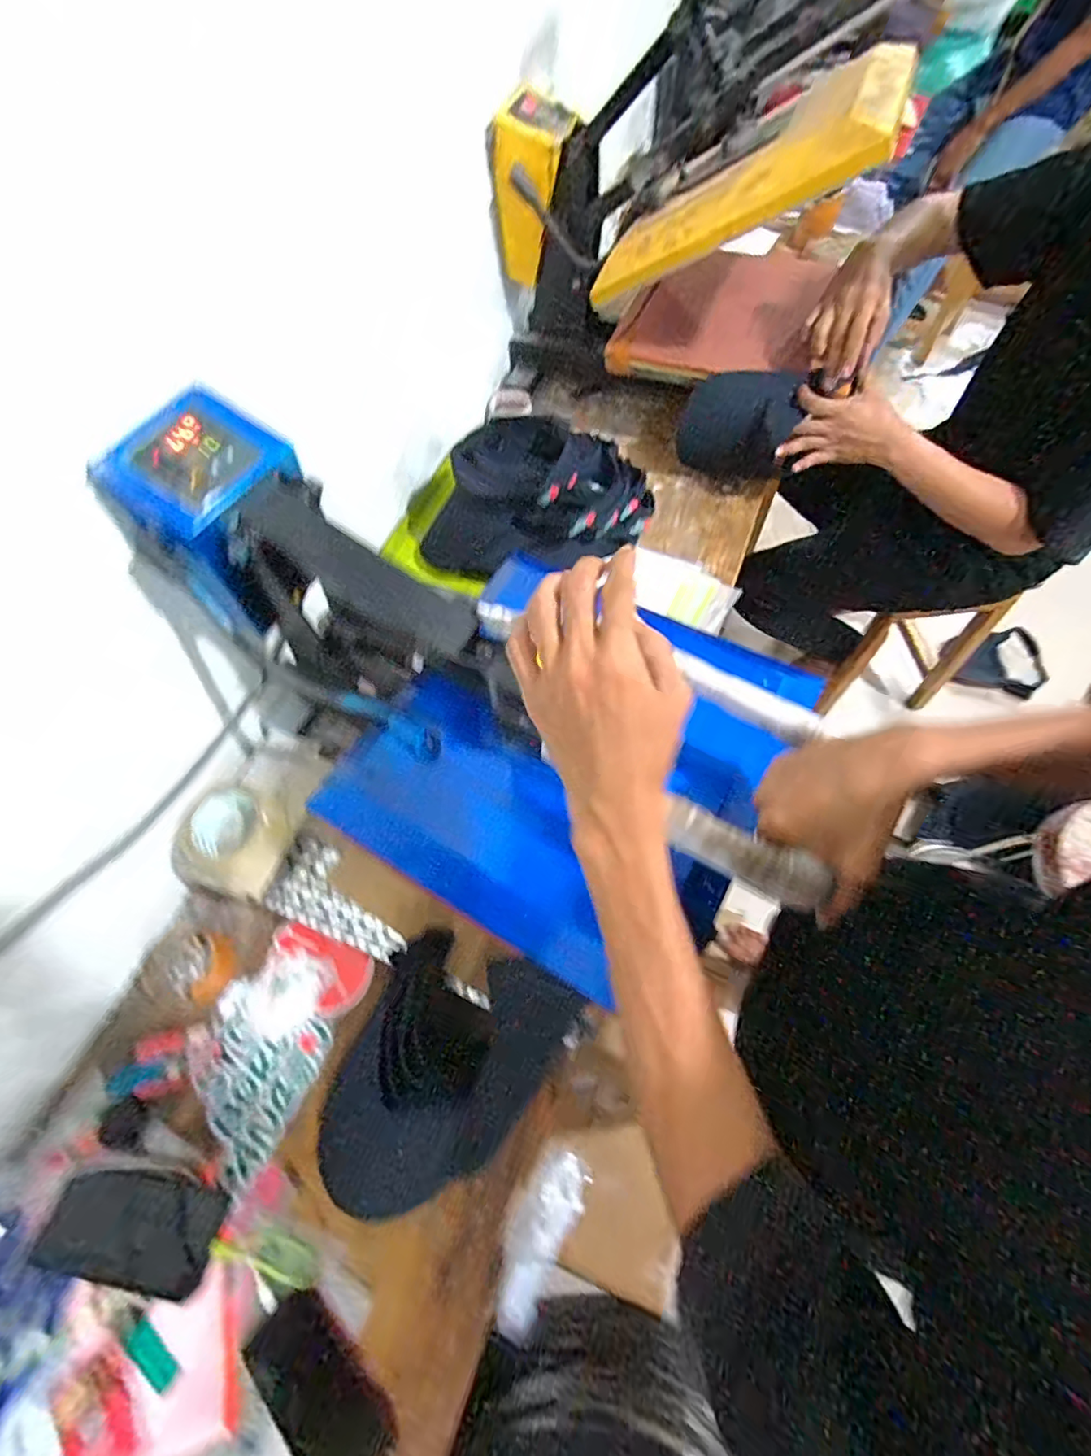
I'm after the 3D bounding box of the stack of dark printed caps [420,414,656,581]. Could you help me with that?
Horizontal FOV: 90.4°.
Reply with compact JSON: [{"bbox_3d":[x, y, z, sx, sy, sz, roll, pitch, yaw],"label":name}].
[{"bbox_3d":[-0.007,-0.358,0.826,0.338,0.140,0.219,-1,63,2],"label":"stack of dark printed caps"}]

